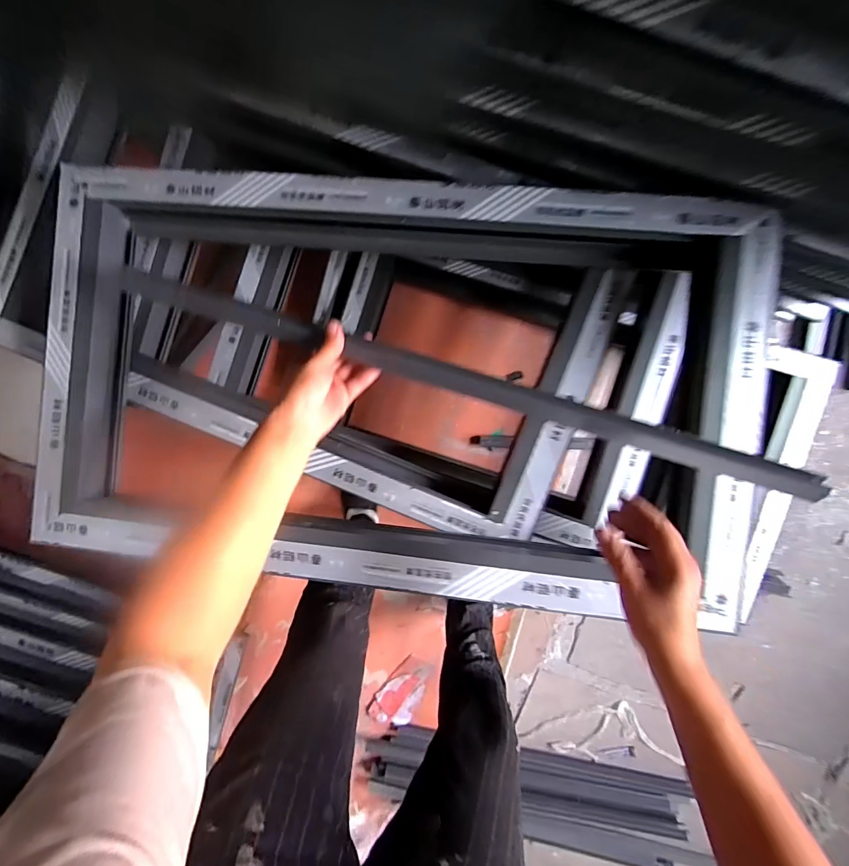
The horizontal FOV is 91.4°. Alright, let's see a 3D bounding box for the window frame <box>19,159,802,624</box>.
[{"bbox_3d":[-0.053,-0.066,0.603,0.966,0.105,0.543,6,90,5],"label":"window frame"}]

